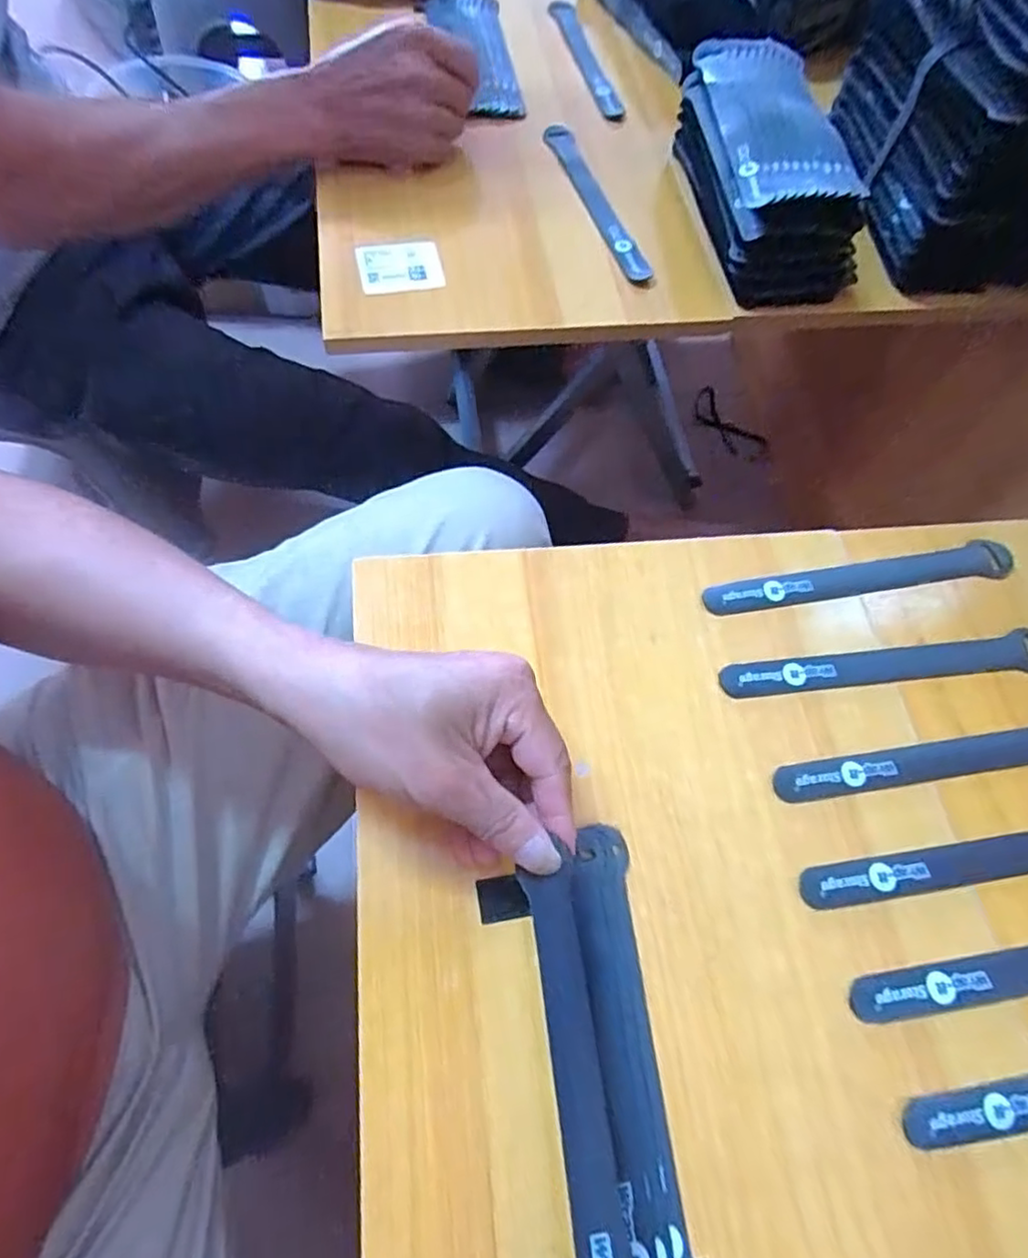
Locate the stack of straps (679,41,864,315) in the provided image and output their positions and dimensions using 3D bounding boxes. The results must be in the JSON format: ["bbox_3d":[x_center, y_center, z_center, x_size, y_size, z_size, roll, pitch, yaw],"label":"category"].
[{"bbox_3d":[0.195,-0.361,0.505,0.094,0.084,0.204,-6,65,-6],"label":"stack of straps"}]

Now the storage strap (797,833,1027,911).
[{"bbox_3d":[0.239,0.116,0.324,0.199,0.004,0.023,-6,65,-6],"label":"storage strap"}]

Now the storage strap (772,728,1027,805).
[{"bbox_3d":[0.235,0.069,0.345,0.198,0.004,0.024,-6,65,-6],"label":"storage strap"}]

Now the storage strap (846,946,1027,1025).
[{"bbox_3d":[0.254,0.160,0.304,0.198,0.004,0.024,-5,65,-6],"label":"storage strap"}]

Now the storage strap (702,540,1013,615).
[{"bbox_3d":[0.213,-0.031,0.391,0.203,0.004,0.024,-10,65,-8],"label":"storage strap"}]

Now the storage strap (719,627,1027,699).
[{"bbox_3d":[0.216,0.021,0.367,0.201,0.004,0.022,-6,65,-6],"label":"storage strap"}]

